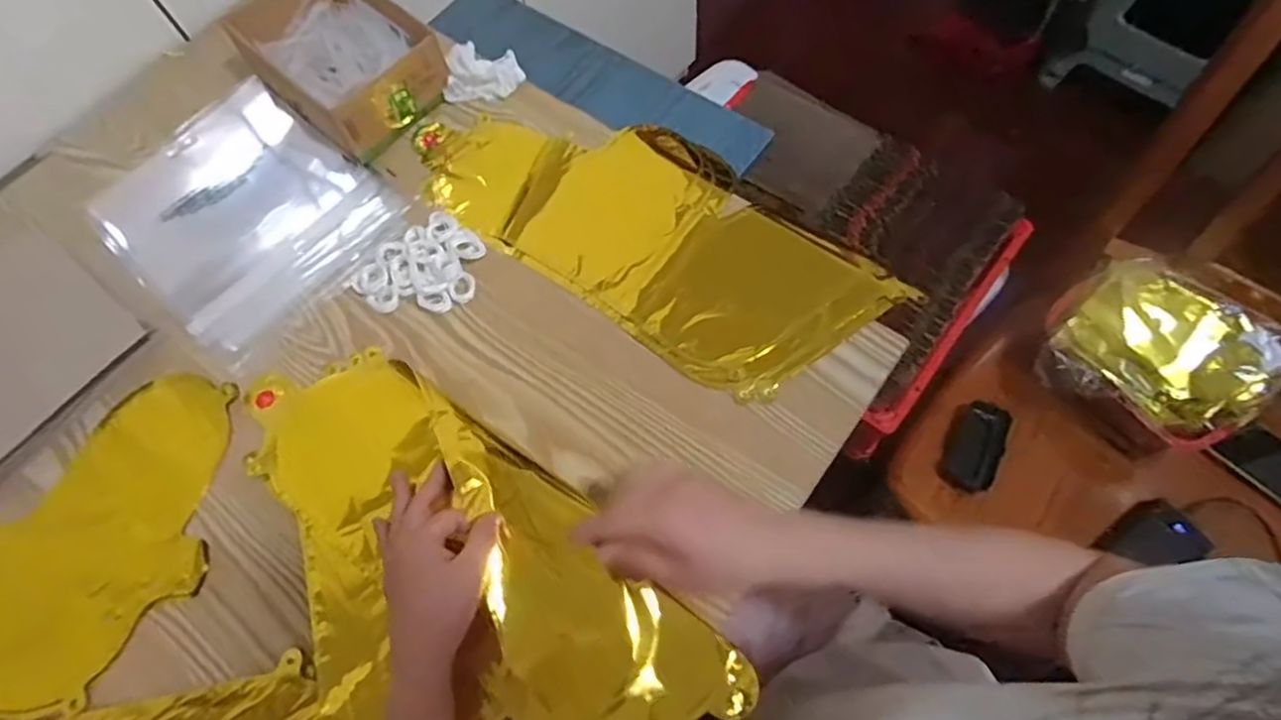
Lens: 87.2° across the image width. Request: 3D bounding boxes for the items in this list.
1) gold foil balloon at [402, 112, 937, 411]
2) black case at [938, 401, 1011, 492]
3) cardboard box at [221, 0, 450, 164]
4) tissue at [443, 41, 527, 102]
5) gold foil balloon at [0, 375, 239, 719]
[{"bbox_3d":[0.002,-0.127,0.597,0.425,0.012,0.190,34,72,16],"label":"gold foil balloon"},{"bbox_3d":[0.406,0.104,0.818,0.062,0.025,0.105,19,69,11],"label":"black case"},{"bbox_3d":[-0.288,-0.289,0.647,0.197,0.065,0.131,40,74,18],"label":"cardboard box"},{"bbox_3d":[-0.155,-0.286,0.661,0.077,0.033,0.055,-6,66,0],"label":"tissue"},{"bbox_3d":[-0.515,0.139,0.505,0.381,0.008,0.228,-4,66,1],"label":"gold foil balloon"}]

